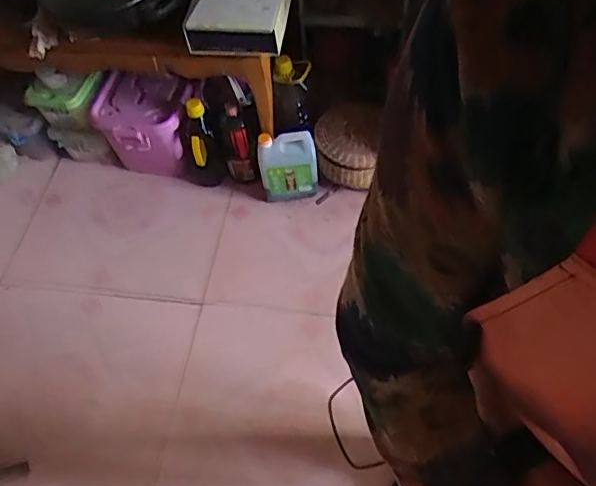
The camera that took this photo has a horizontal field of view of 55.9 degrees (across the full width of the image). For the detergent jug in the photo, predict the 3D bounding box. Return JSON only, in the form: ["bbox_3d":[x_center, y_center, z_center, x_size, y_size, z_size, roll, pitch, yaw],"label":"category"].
[{"bbox_3d":[-0.027,-0.215,1.588,0.161,0.250,0.078,-10,57,0],"label":"detergent jug"}]

